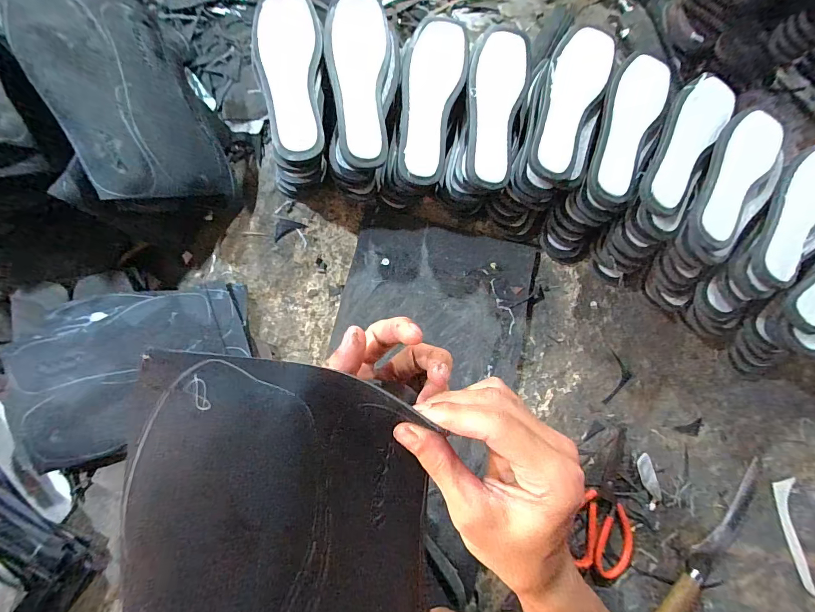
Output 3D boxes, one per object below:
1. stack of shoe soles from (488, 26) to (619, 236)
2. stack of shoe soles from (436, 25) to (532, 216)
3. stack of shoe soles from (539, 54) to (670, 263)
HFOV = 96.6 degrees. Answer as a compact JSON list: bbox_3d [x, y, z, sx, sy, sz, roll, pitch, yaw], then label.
[{"bbox_3d":[0.217,-0.258,0.553,0.102,0.143,0.277,22,93,-2],"label":"stack of shoe soles"},{"bbox_3d":[0.114,-0.269,0.567,0.090,0.131,0.253,13,78,-5],"label":"stack of shoe soles"},{"bbox_3d":[0.298,-0.217,0.569,0.093,0.161,0.252,19,77,-4],"label":"stack of shoe soles"}]

